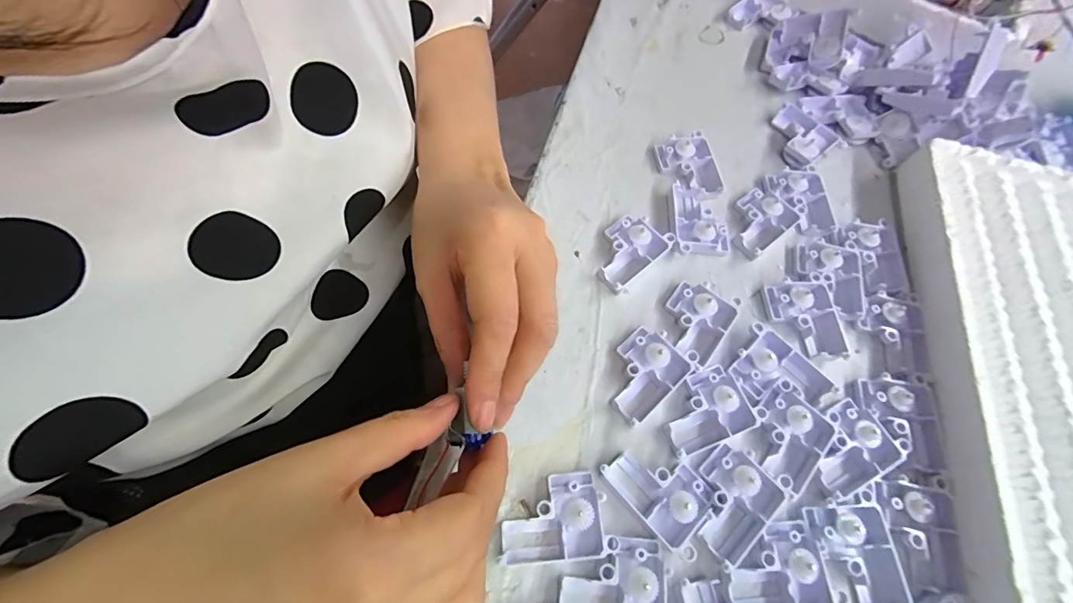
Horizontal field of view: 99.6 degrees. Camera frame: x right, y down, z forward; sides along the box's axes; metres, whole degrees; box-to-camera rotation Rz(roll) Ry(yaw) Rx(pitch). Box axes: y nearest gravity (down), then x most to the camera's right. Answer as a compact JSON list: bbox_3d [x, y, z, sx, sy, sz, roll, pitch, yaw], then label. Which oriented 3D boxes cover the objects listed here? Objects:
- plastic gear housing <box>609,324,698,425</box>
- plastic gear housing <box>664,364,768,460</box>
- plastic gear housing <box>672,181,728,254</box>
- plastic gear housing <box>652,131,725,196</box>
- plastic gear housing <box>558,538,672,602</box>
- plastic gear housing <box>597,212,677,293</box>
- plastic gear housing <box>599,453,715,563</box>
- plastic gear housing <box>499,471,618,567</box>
[{"bbox_3d":[0.056,0.036,0.240,0.049,0.014,0.036,-38,68,-21],"label":"plastic gear housing"},{"bbox_3d":[0.088,0.054,0.233,0.049,0.011,0.035,-18,62,-12],"label":"plastic gear housing"},{"bbox_3d":[0.104,-0.053,0.286,0.034,0.013,0.053,6,60,1],"label":"plastic gear housing"},{"bbox_3d":[0.102,-0.092,0.306,0.035,0.014,0.050,-9,60,-7],"label":"plastic gear housing"},{"bbox_3d":[0.034,0.123,0.197,0.048,0.010,0.035,3,60,0],"label":"plastic gear housing"},{"bbox_3d":[0.054,-0.032,0.273,0.032,0.016,0.048,41,66,19],"label":"plastic gear housing"},{"bbox_3d":[0.060,0.089,0.215,0.034,0.013,0.049,-38,68,-21],"label":"plastic gear housing"},{"bbox_3d":[0.007,0.099,0.208,0.049,0.012,0.036,-7,60,-6],"label":"plastic gear housing"}]

